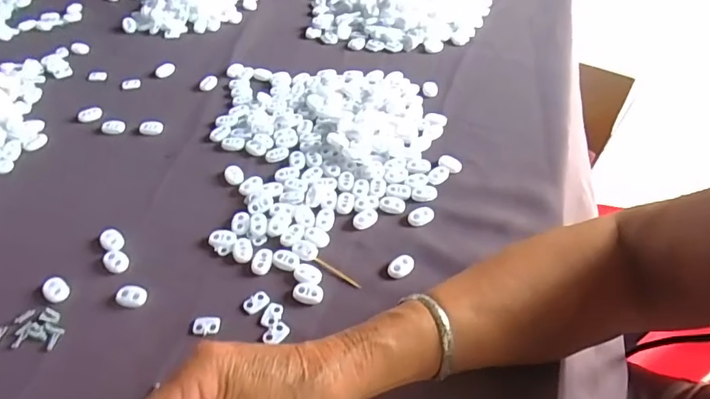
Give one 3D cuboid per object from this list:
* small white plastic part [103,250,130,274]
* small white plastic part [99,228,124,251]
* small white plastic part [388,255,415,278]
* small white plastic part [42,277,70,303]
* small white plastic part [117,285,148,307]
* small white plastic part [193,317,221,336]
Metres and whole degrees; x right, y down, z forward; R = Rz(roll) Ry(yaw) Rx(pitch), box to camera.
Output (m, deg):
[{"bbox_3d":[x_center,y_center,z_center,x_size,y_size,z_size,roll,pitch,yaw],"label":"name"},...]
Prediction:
[{"bbox_3d":[-0.193,0.050,0.398,0.025,0.004,0.016,28,53,23],"label":"small white plastic part"},{"bbox_3d":[-0.203,0.034,0.413,0.017,0.004,0.024,-34,56,-27],"label":"small white plastic part"},{"bbox_3d":[0.037,0.053,0.392,0.023,0.008,0.015,-34,56,-27],"label":"small white plastic part"},{"bbox_3d":[-0.230,0.070,0.380,0.021,0.005,0.017,33,56,27],"label":"small white plastic part"},{"bbox_3d":[-0.170,0.073,0.377,0.023,0.006,0.016,9,48,8],"label":"small white plastic part"},{"bbox_3d":[-0.108,0.092,0.362,0.019,0.004,0.014,1,48,1],"label":"small white plastic part"}]

